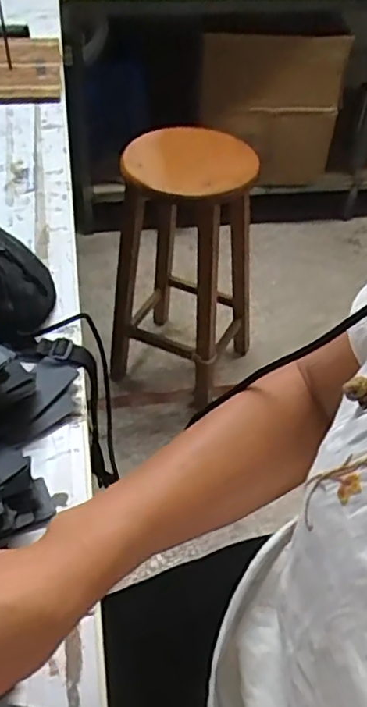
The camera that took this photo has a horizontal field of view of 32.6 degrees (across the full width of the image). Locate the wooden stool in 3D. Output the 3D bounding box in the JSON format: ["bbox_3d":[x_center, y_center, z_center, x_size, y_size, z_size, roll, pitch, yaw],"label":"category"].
[{"bbox_3d":[0.014,-0.223,1.567,0.303,0.677,0.375,21,48,16],"label":"wooden stool"}]

